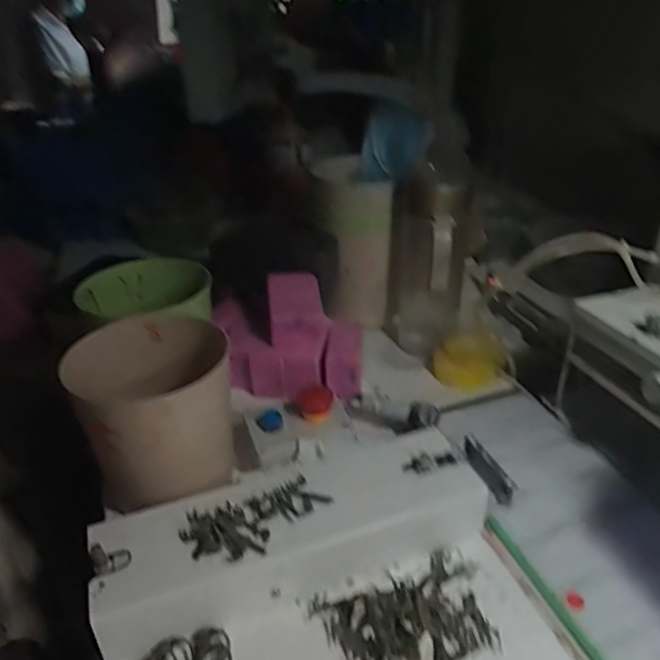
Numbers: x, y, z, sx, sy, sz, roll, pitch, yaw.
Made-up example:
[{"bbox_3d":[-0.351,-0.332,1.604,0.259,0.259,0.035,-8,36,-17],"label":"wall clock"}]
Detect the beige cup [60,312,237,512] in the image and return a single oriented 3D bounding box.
[{"bbox_3d":[-0.134,0.057,0.442,0.099,0.103,0.108,-1,29,1],"label":"beige cup"}]

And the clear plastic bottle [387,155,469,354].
[{"bbox_3d":[0.098,-0.063,0.602,0.081,0.192,0.062,2,31,9],"label":"clear plastic bottle"}]

